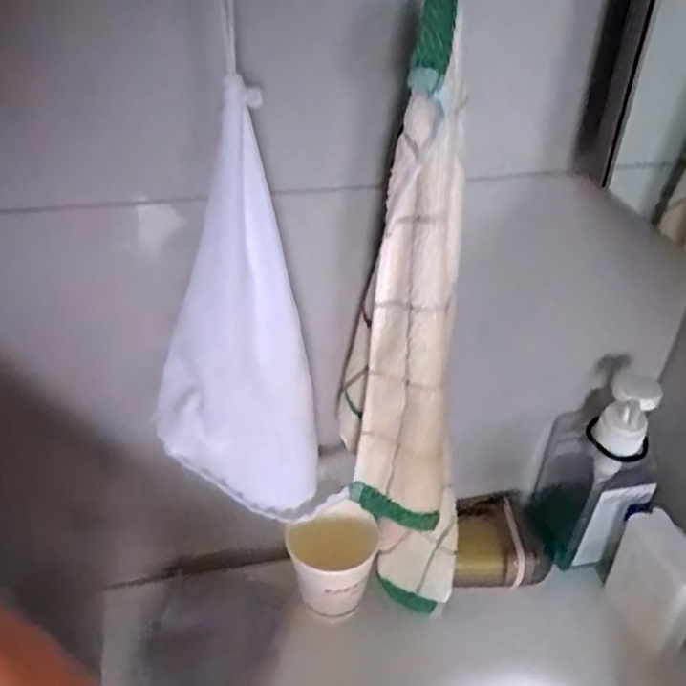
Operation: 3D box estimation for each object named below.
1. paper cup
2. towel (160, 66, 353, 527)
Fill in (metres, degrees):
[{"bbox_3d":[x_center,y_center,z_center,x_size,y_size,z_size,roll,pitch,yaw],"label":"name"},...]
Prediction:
[{"bbox_3d":[-0.006,0.180,0.552,0.069,0.072,0.063,1,37,-1],"label":"paper cup"},{"bbox_3d":[-0.059,0.005,0.394,0.099,0.259,0.050,-16,40,-22],"label":"towel"}]

